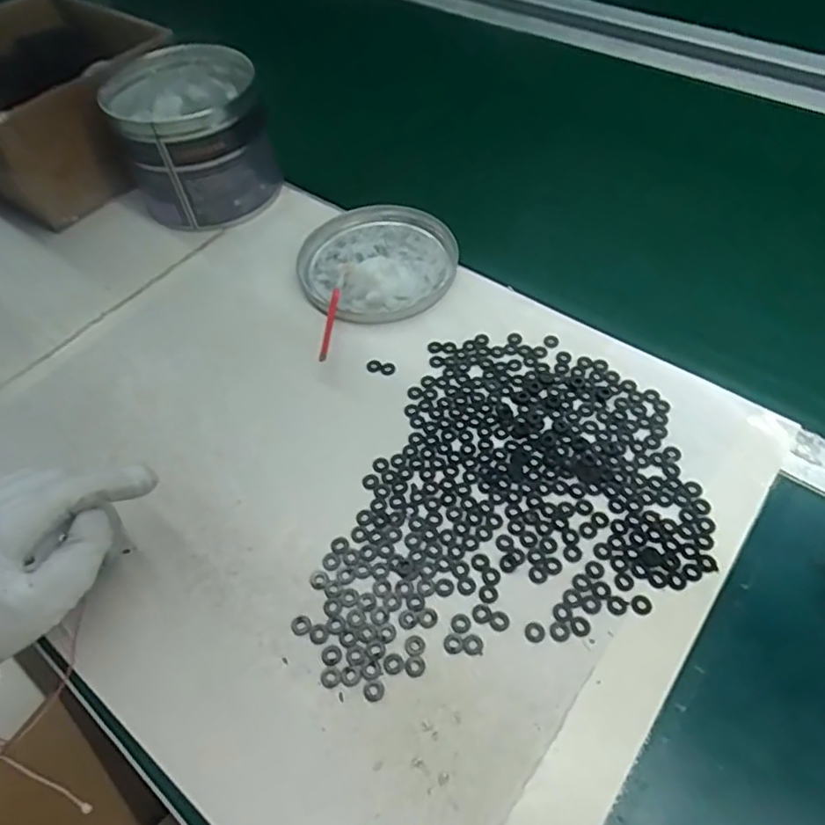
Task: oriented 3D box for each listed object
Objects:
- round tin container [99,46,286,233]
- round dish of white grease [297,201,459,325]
[{"bbox_3d":[-0.198,-0.248,0.557,0.126,0.113,0.126,-21,54,-10],"label":"round tin container"},{"bbox_3d":[-0.028,-0.131,0.505,0.133,0.019,0.131,-3,53,4],"label":"round dish of white grease"}]

